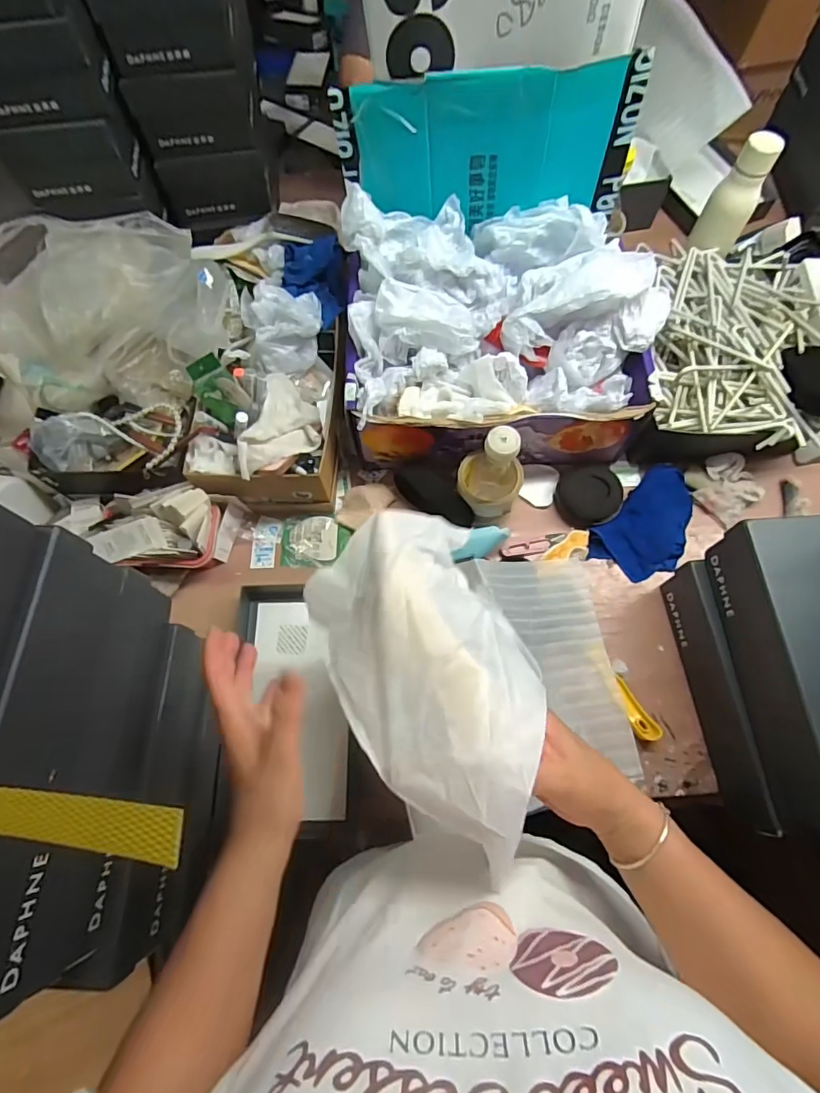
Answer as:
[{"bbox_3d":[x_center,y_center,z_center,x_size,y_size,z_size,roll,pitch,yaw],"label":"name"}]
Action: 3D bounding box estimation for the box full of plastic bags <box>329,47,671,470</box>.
[{"bbox_3d":[0.113,-0.321,0.641,0.389,0.314,0.314,0,69,1],"label":"box full of plastic bags"}]

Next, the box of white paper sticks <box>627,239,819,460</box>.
[{"bbox_3d":[0.458,-0.291,0.737,0.232,0.114,0.325,10,70,5],"label":"box of white paper sticks"}]

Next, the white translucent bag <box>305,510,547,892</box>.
[{"bbox_3d":[0.018,0.090,0.390,0.148,0.084,0.262,-23,71,-7],"label":"white translucent bag"}]

